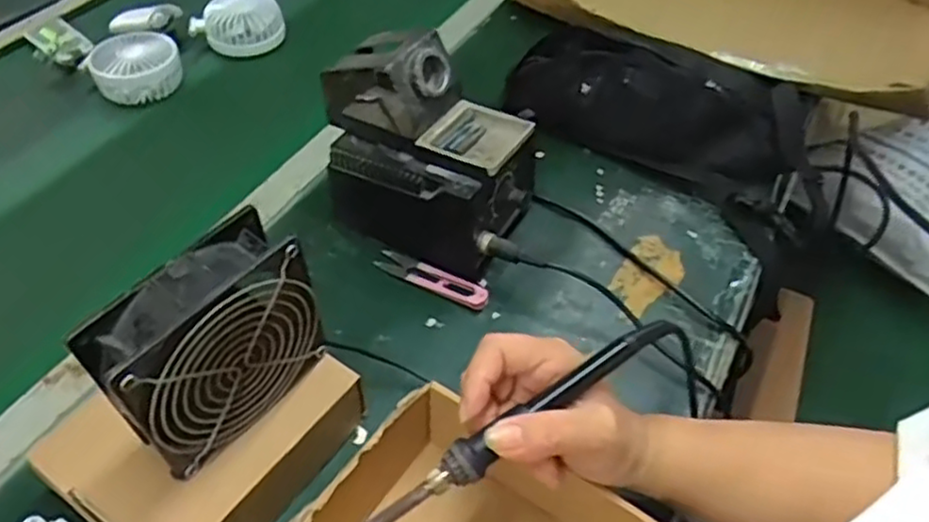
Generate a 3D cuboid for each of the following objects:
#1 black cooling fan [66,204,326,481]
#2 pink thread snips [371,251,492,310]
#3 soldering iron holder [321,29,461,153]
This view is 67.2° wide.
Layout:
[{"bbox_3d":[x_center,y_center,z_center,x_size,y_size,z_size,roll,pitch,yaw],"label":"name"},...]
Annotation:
[{"bbox_3d":[-0.145,0.050,0.406,0.043,0.115,0.120,31,53,23],"label":"black cooling fan"},{"bbox_3d":[-0.027,0.014,0.590,0.101,0.008,0.024,24,51,18],"label":"pink thread snips"},{"bbox_3d":[-0.059,-0.145,0.569,0.099,0.074,0.069,25,51,18],"label":"soldering iron holder"}]

